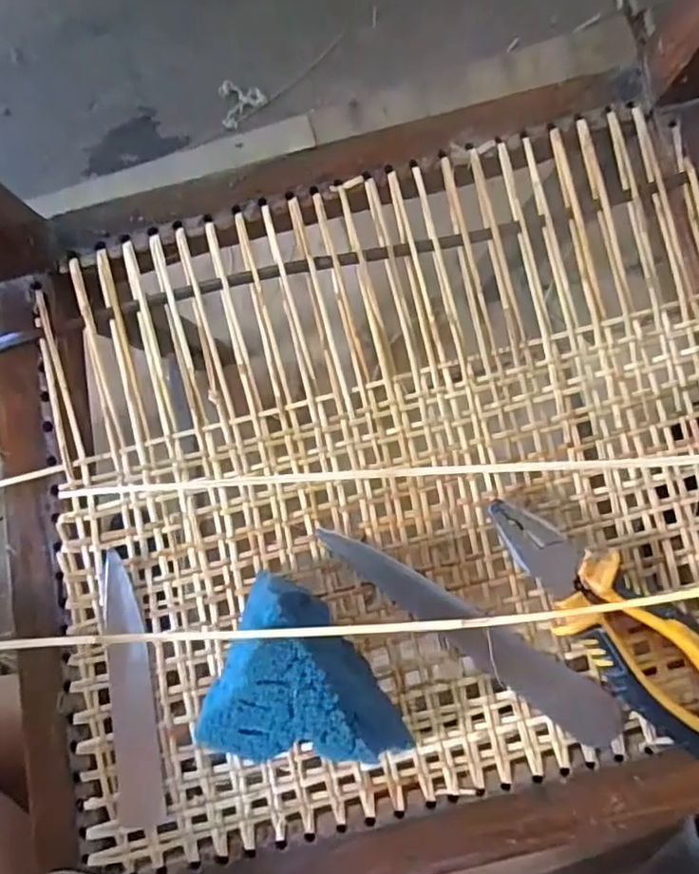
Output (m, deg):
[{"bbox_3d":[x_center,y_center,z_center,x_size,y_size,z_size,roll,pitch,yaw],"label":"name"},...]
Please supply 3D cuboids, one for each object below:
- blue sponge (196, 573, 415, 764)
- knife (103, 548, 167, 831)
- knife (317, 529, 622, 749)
[{"bbox_3d":[-0.011,0.117,0.297,0.100,0.051,0.074,18,85,2],"label":"blue sponge"},{"bbox_3d":[-0.114,0.133,0.320,0.024,0.004,0.141,-5,87,-1],"label":"knife"},{"bbox_3d":[0.063,0.103,0.321,0.180,0.004,0.030,32,86,3],"label":"knife"}]

